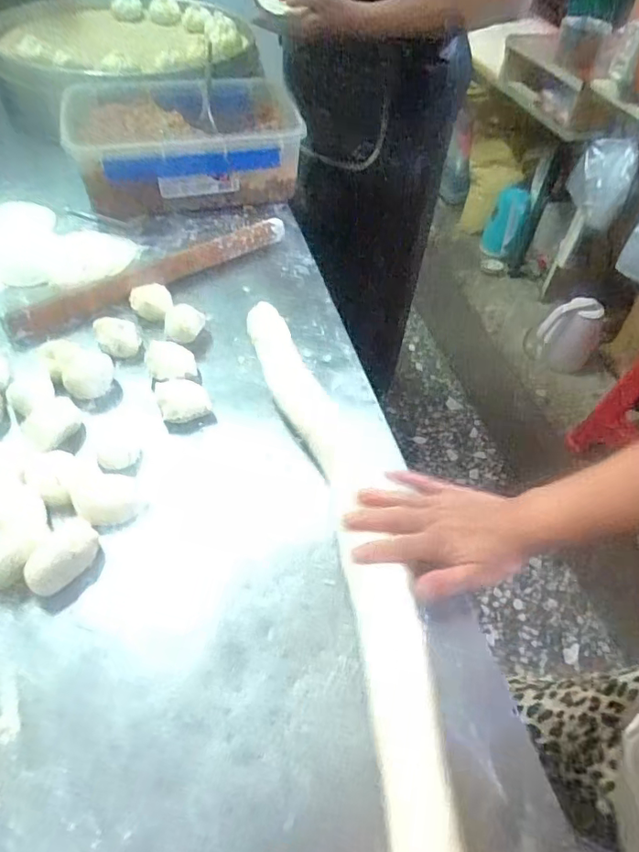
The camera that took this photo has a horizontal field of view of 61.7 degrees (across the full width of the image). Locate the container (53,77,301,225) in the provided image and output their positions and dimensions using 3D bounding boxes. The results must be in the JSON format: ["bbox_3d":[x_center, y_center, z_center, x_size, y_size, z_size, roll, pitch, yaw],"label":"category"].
[{"bbox_3d":[-0.214,-0.464,0.889,0.366,0.117,0.247,-12,53,-14],"label":"container"}]

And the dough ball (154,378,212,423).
[{"bbox_3d":[-0.154,-0.032,0.599,0.053,0.032,0.065,-16,53,-18],"label":"dough ball"}]

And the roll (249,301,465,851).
[{"bbox_3d":[0.030,0.110,0.470,0.096,0.044,0.672,-7,47,-11],"label":"roll"}]

